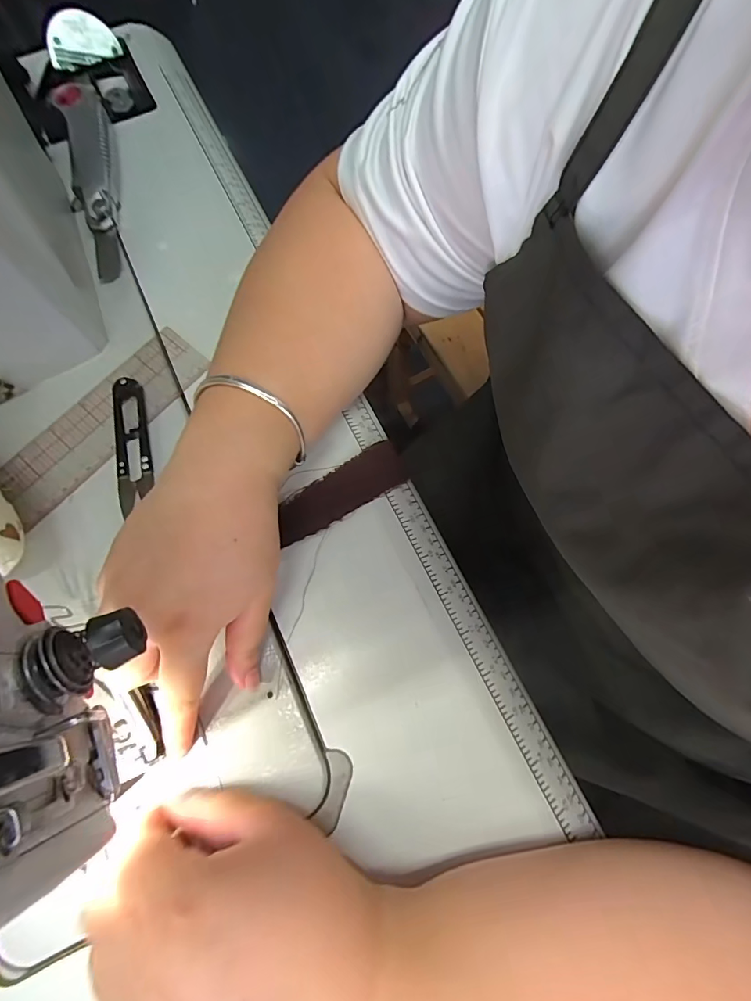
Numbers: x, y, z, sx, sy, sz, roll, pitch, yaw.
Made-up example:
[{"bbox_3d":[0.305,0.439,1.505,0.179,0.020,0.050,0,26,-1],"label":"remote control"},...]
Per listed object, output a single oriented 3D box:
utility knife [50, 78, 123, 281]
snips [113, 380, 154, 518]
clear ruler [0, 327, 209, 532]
[{"bbox_3d":[-0.233,-0.264,0.366,0.036,0.030,0.201,-16,73,-4],"label":"utility knife"},{"bbox_3d":[-0.162,-0.038,0.298,0.022,0.012,0.092,-12,71,-5],"label":"snips"},{"bbox_3d":[-0.187,-0.057,0.309,0.051,0.005,0.153,40,75,12],"label":"clear ruler"}]

